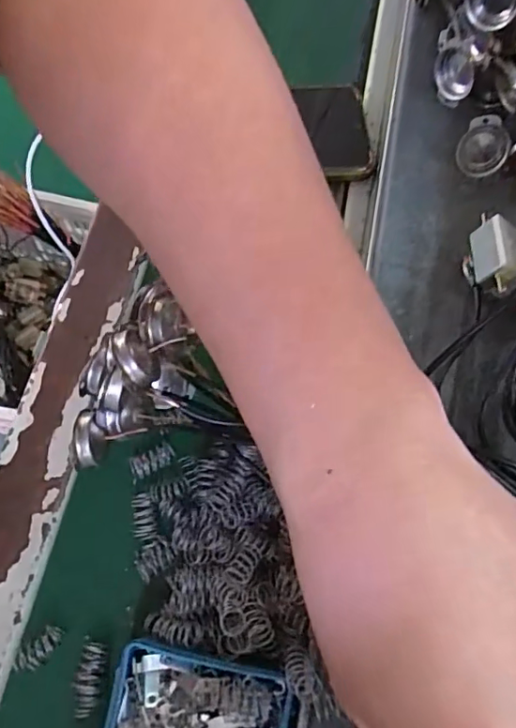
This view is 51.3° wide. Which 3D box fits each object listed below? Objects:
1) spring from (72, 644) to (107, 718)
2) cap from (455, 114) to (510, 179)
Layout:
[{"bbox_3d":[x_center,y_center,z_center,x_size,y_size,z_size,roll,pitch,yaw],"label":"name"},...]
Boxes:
[{"bbox_3d":[-0.073,0.136,0.232,0.011,0.007,0.027,6,68,0],"label":"spring"},{"bbox_3d":[0.129,-0.123,0.307,0.027,0.032,0.004,27,40,3],"label":"cap"}]

